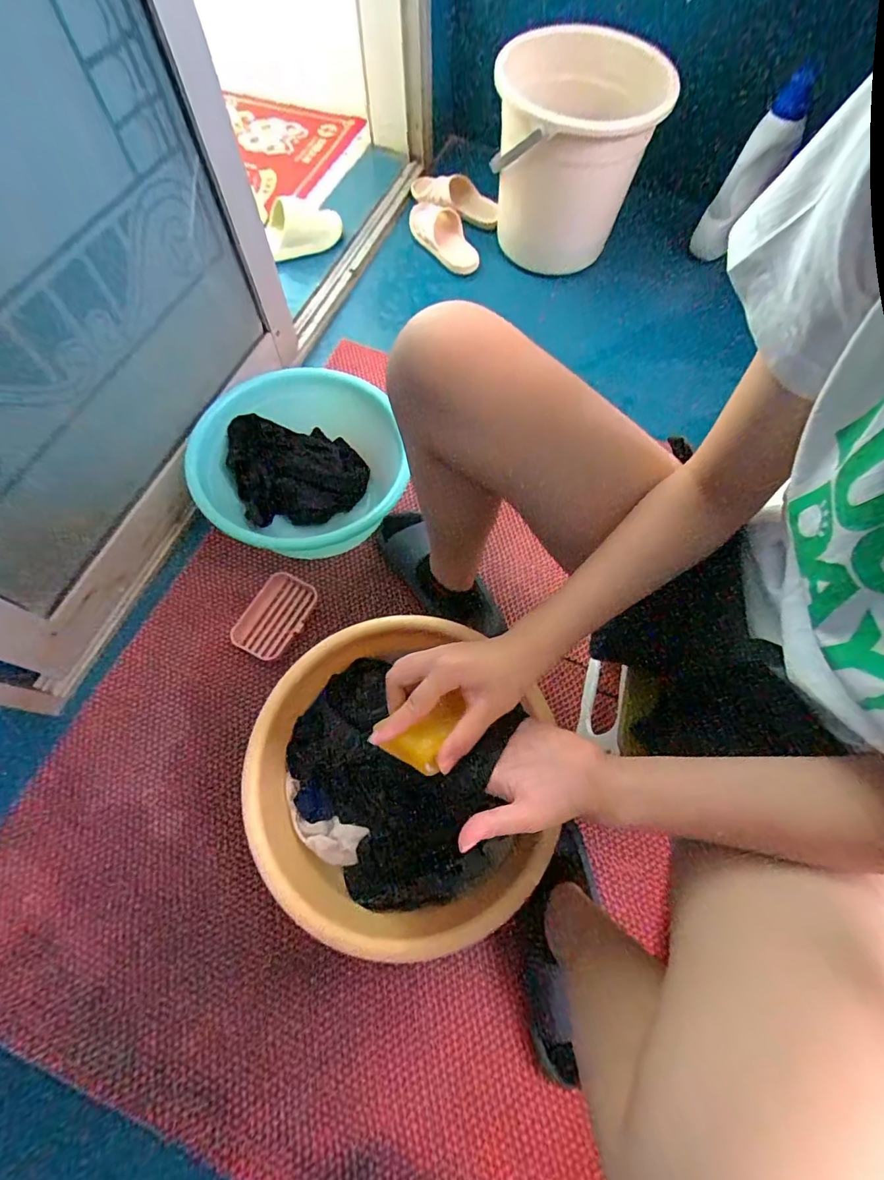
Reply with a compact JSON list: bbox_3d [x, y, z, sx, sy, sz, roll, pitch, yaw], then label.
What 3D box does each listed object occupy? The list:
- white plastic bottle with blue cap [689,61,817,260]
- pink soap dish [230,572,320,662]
[{"bbox_3d":[0.635,-0.875,1.003,0.113,0.297,0.068,1,48,-28],"label":"white plastic bottle with blue cap"},{"bbox_3d":[-0.262,0.041,0.752,0.094,0.019,0.134,27,70,11],"label":"pink soap dish"}]

